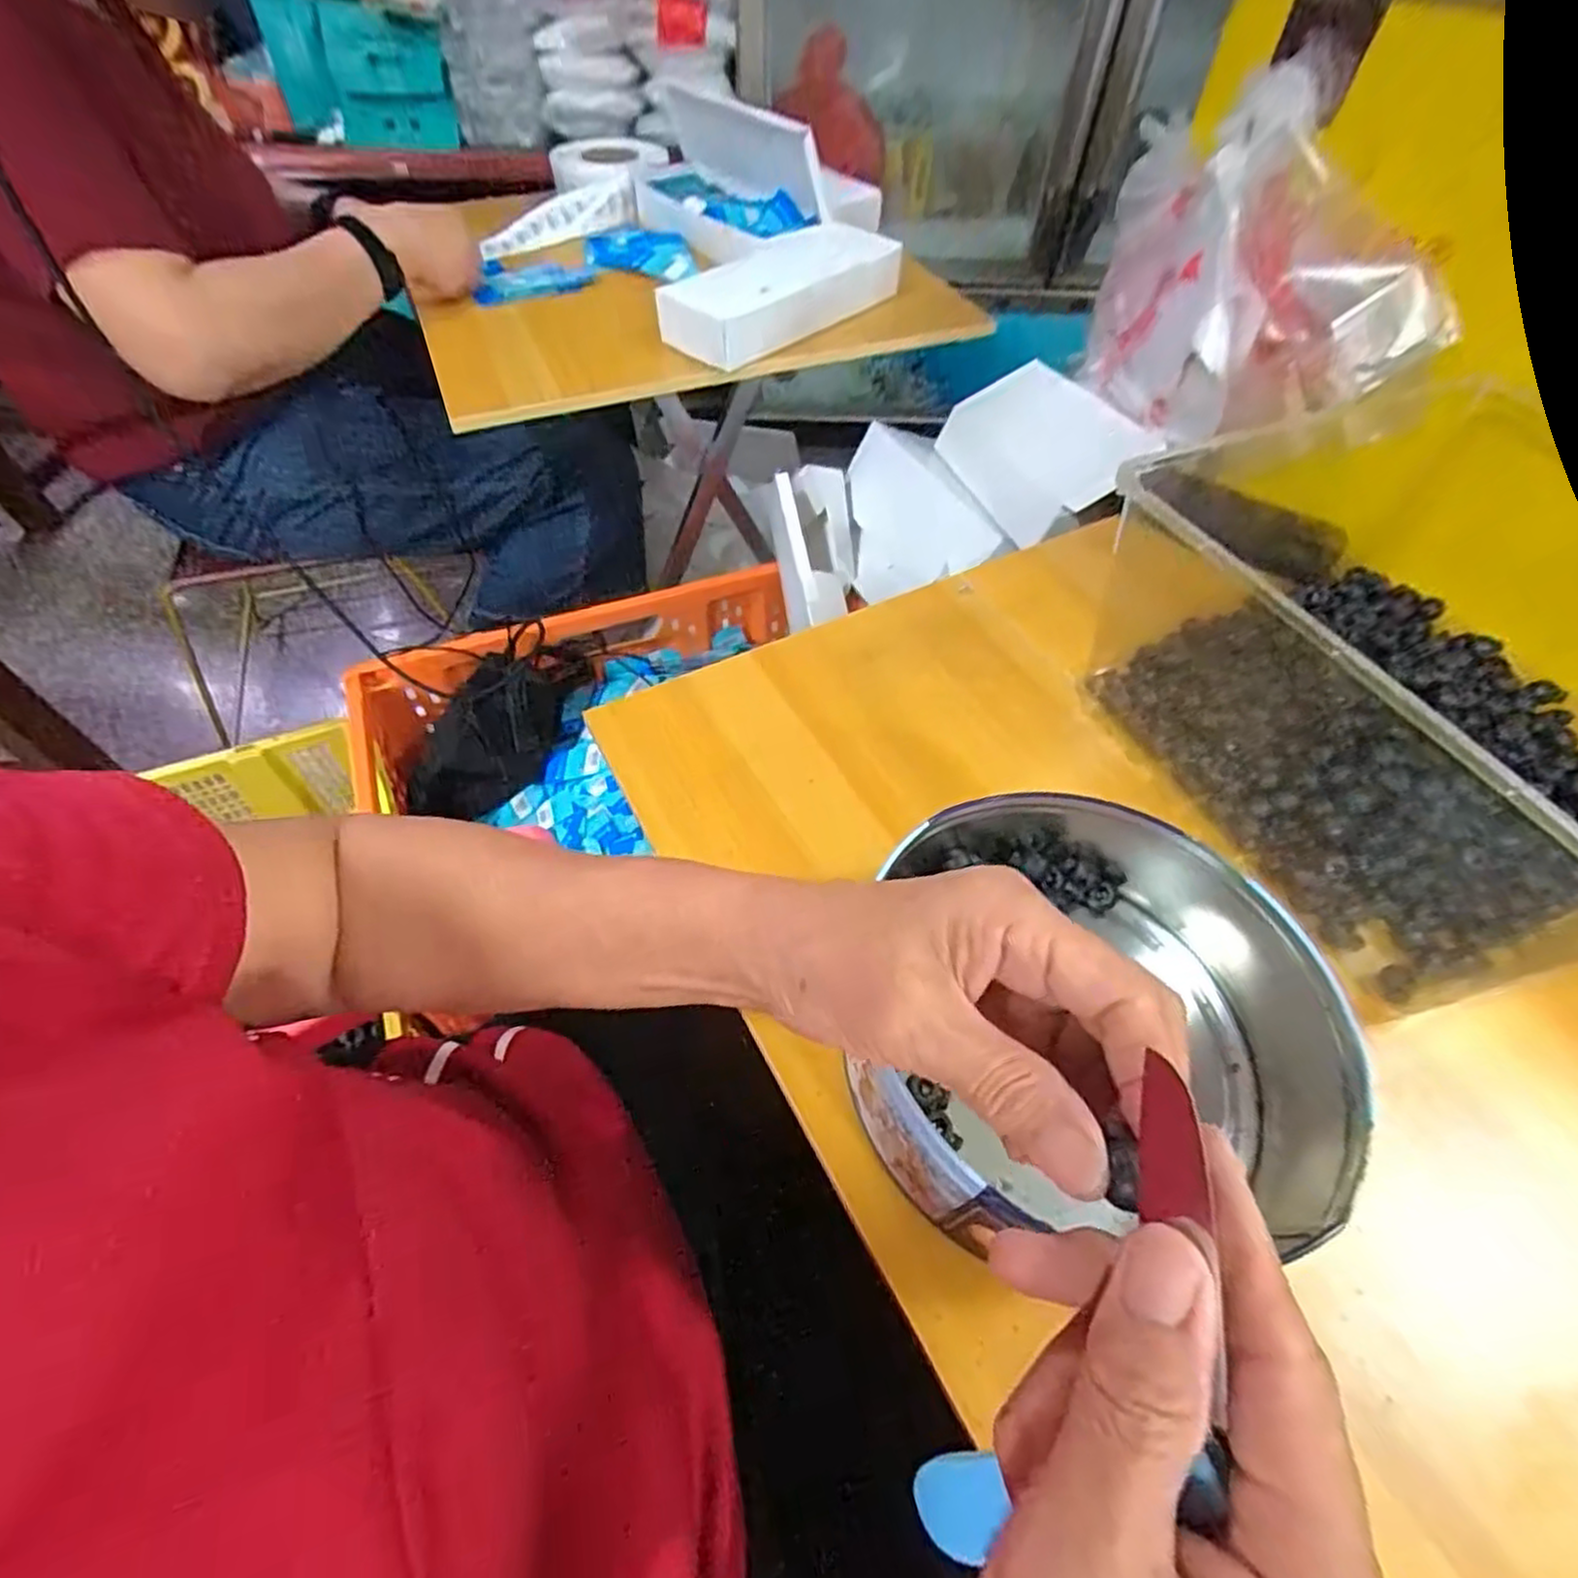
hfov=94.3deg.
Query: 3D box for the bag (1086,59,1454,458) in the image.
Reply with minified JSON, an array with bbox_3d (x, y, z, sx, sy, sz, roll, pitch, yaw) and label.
[{"bbox_3d":[0.349,-0.380,0.569,0.068,0.208,0.284,-26,59,-18],"label":"bag"}]

